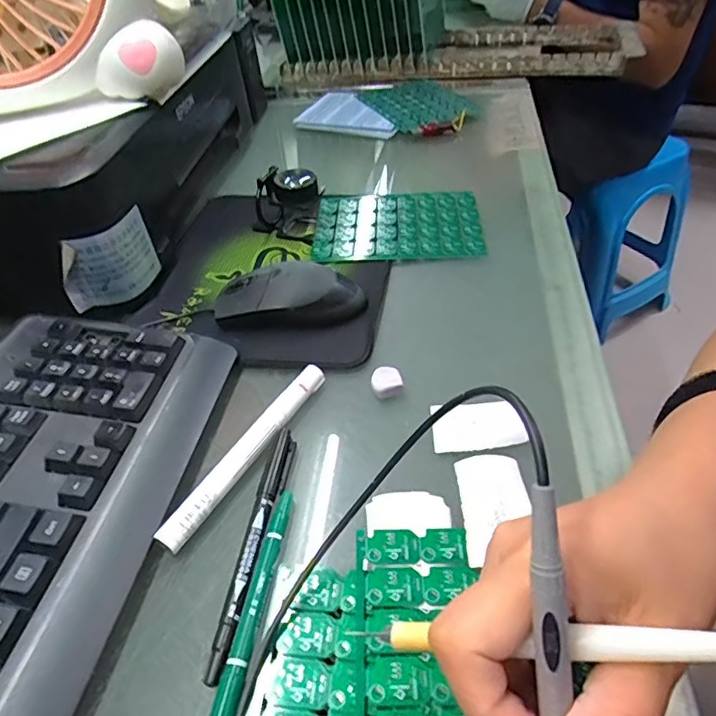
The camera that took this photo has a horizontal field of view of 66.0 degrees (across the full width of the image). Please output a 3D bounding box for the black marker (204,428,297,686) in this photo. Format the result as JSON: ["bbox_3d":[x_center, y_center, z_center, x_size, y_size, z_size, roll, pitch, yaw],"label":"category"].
[{"bbox_3d":[-0.054,0.095,0.293,0.011,0.007,0.138,2,45,10],"label":"black marker"}]

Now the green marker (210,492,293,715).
[{"bbox_3d":[-0.051,0.125,0.259,0.010,0.006,0.138,3,45,10],"label":"green marker"}]

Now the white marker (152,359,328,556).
[{"bbox_3d":[-0.065,0.055,0.333,0.016,0.012,0.142,20,50,26],"label":"white marker"}]

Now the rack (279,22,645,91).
[{"bbox_3d":[0.129,-0.458,0.830,0.478,0.029,0.192,3,45,10],"label":"rack"}]

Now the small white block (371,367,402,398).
[{"bbox_3d":[0.019,0.016,0.367,0.019,0.012,0.019,-10,44,-3],"label":"small white block"}]

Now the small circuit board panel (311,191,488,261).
[{"bbox_3d":[0.037,-0.126,0.514,0.150,0.006,0.107,-1,47,6],"label":"small circuit board panel"}]

